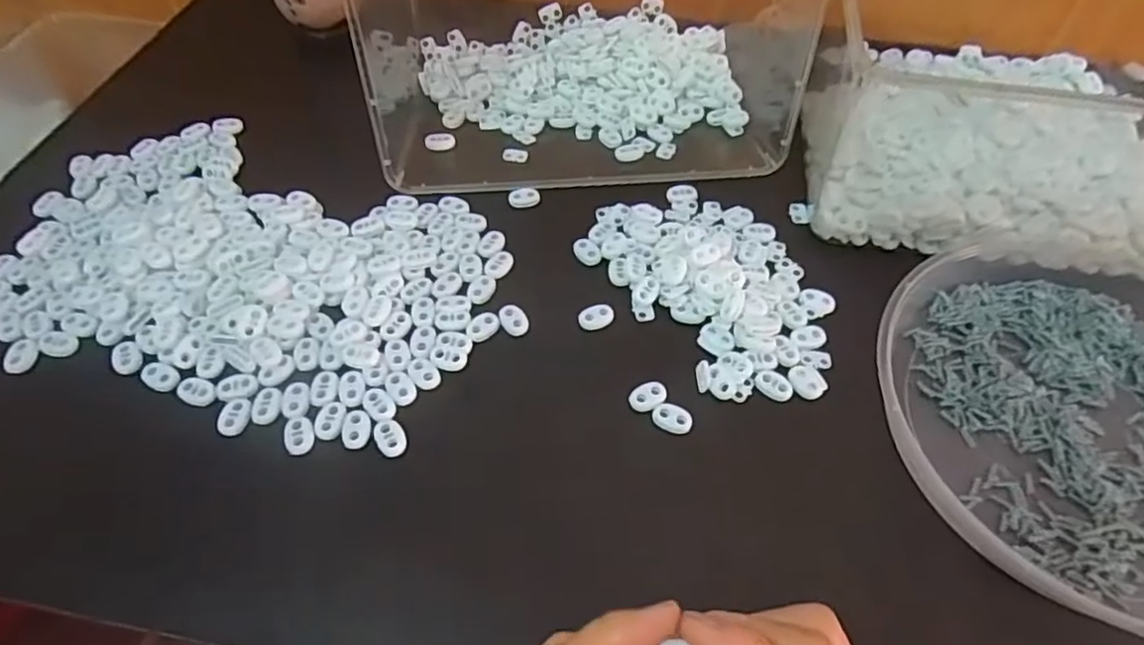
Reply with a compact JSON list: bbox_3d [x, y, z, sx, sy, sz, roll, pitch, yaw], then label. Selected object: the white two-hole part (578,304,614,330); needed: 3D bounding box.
[{"bbox_3d":[0.016,-0.004,0.409,0.023,0.005,0.013,-22,58,-16],"label":"white two-hole part"}]

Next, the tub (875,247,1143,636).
[{"bbox_3d":[0.288,0.047,0.356,0.229,0.039,0.234,1,54,-1],"label":"tub"}]

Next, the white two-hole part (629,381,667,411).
[{"bbox_3d":[0.045,0.042,0.376,0.022,0.004,0.015,-25,58,-18],"label":"white two-hole part"}]

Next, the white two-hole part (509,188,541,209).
[{"bbox_3d":[-0.035,-0.092,0.470,0.023,0.004,0.019,-6,54,-6],"label":"white two-hole part"}]

